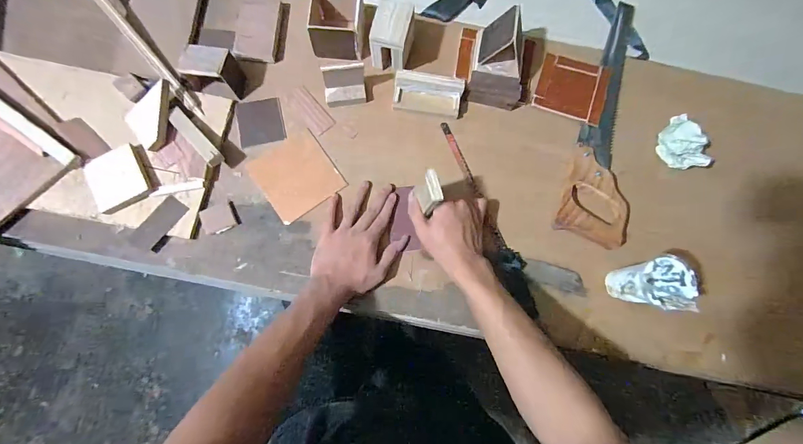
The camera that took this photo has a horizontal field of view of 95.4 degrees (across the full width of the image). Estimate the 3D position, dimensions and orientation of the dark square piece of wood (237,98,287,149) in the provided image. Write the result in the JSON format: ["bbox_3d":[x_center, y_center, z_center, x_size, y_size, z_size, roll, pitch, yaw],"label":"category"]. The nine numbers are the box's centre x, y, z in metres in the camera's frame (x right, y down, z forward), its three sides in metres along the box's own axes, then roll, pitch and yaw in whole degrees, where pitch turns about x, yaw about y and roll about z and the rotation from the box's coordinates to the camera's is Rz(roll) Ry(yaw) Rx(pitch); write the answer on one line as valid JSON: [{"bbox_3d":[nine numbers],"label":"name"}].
[{"bbox_3d":[-0.213,-0.152,0.554,0.066,0.004,0.070,-11,80,-6],"label":"dark square piece of wood"}]

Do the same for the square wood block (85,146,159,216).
[{"bbox_3d":[-0.383,-0.059,0.500,0.079,0.015,0.071,-31,83,-9],"label":"square wood block"}]

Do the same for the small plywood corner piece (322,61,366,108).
[{"bbox_3d":[-0.085,-0.206,0.550,0.062,0.048,0.041,-11,80,-6],"label":"small plywood corner piece"}]

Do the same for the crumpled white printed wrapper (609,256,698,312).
[{"bbox_3d":[0.333,0.082,0.492,0.060,0.100,0.064,1,79,-4],"label":"crumpled white printed wrapper"}]

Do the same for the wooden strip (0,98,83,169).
[{"bbox_3d":[-0.559,-0.165,0.498,0.302,0.021,0.021,35,79,3],"label":"wooden strip"}]

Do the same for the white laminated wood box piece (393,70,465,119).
[{"bbox_3d":[0.041,-0.197,0.561,0.102,0.030,0.049,8,79,-2],"label":"white laminated wood box piece"}]

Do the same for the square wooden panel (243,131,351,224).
[{"bbox_3d":[-0.156,-0.071,0.545,0.106,0.009,0.111,-34,83,-9],"label":"square wooden panel"}]

